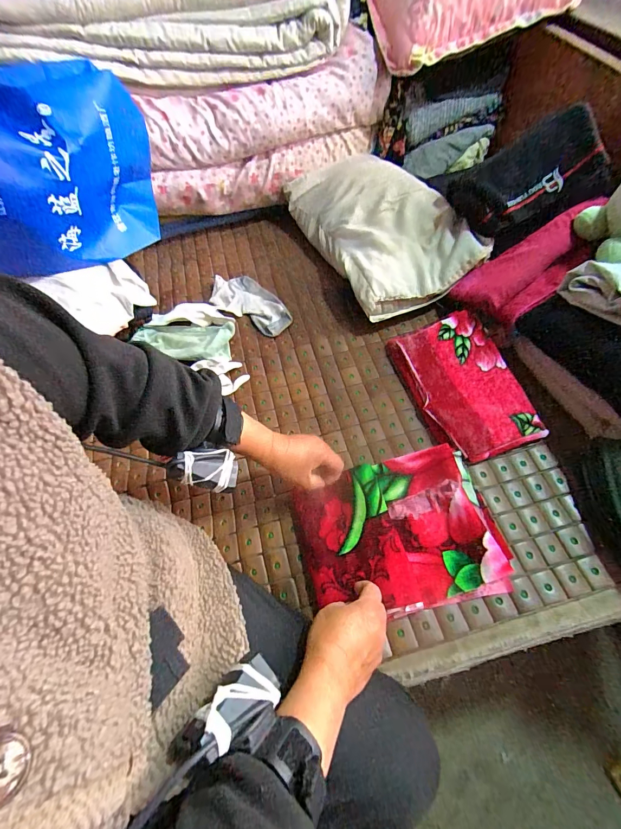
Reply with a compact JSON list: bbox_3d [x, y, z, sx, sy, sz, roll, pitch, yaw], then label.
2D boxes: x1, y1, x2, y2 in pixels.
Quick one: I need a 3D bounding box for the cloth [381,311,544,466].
[{"bbox_3d":[0.236,-0.047,0.558,0.143,0.045,0.233,-18,62,-6],"label":"cloth"}]

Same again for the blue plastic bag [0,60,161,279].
[{"bbox_3d":[-0.405,-0.386,0.570,0.194,0.250,0.300,0,62,4],"label":"blue plastic bag"}]

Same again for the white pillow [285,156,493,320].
[{"bbox_3d":[0.130,-0.368,0.713,0.238,0.100,0.412,-23,63,-9],"label":"white pillow"}]

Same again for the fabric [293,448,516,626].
[{"bbox_3d":[0.113,0.149,0.461,0.248,0.025,0.187,-12,62,-3],"label":"fabric"}]

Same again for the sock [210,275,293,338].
[{"bbox_3d":[-0.119,-0.227,0.723,0.197,0.019,0.094,37,70,20],"label":"sock"}]

